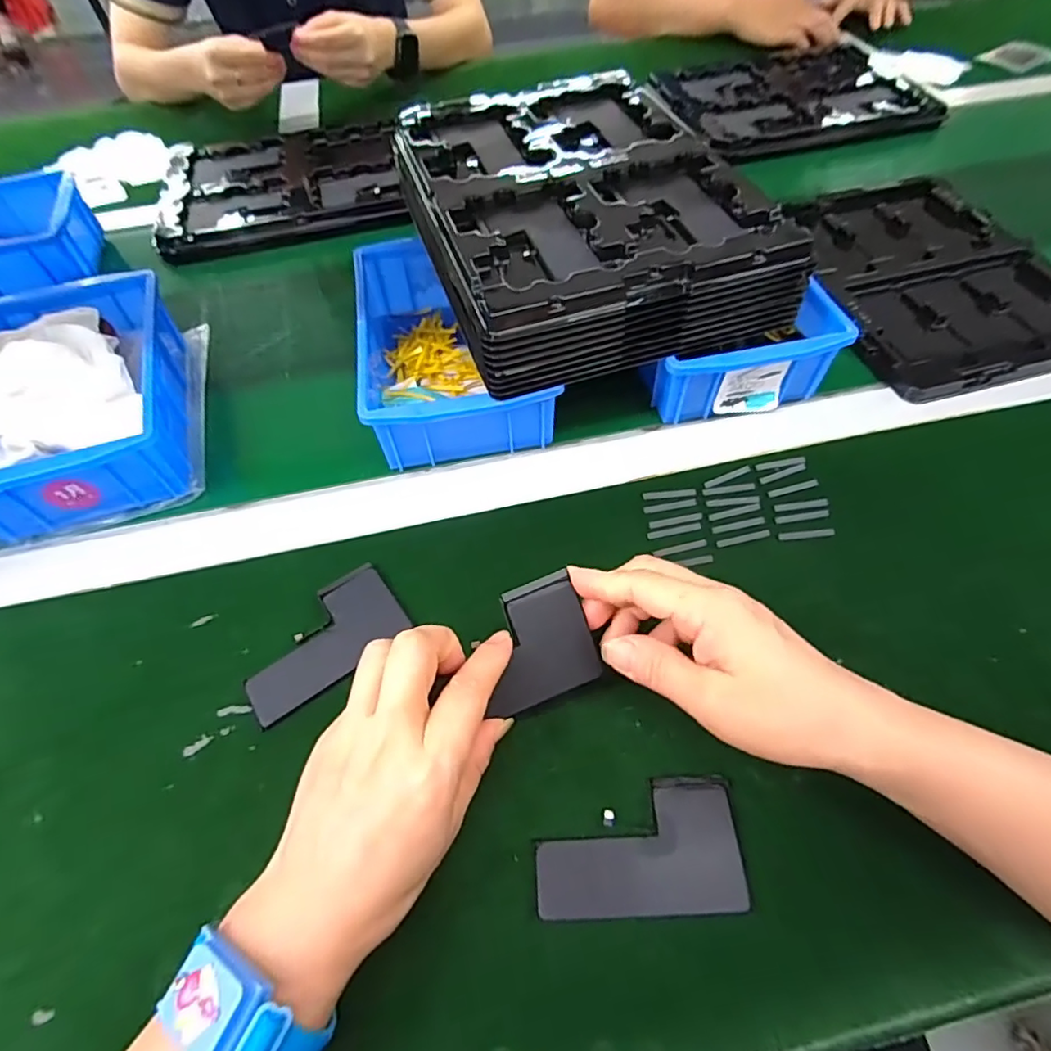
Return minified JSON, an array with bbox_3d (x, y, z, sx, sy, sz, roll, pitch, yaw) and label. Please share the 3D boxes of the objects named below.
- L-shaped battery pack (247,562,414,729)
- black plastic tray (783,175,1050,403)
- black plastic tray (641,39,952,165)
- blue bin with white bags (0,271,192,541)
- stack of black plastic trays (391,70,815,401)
[{"bbox_3d":[-0.120,0.067,0.335,0.095,0.004,0.055,-34,62,-18],"label":"L-shaped battery pack"},{"bbox_3d":[0.351,-0.226,0.503,0.207,0.026,0.279,-12,57,-5],"label":"black plastic tray"},{"bbox_3d":[0.327,-0.524,0.689,0.308,0.018,0.221,-17,58,-8],"label":"black plastic tray"},{"bbox_3d":[-0.322,-0.103,0.401,0.127,0.077,0.207,-18,58,-9],"label":"blue bin with white bags"},{"bbox_3d":[0.036,-0.237,0.419,0.214,0.058,0.288,-16,58,-8],"label":"stack of black plastic trays"}]

